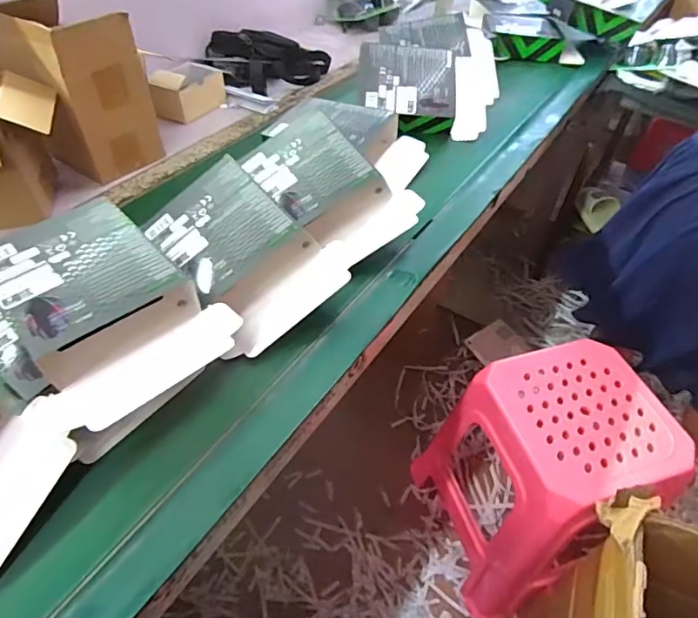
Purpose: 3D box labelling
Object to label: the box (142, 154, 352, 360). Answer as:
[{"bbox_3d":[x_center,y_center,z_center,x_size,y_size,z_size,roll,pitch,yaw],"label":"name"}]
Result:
[{"bbox_3d":[-0.138,-0.076,0.620,0.192,0.088,0.247,-31,55,-28],"label":"box"}]

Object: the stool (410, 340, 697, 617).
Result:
[{"bbox_3d":[0.389,0.354,1.027,0.336,0.467,0.323,-15,49,-16],"label":"stool"}]

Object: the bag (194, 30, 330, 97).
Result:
[{"bbox_3d":[-0.181,-0.539,1.083,0.280,0.076,0.204,-1,47,-4],"label":"bag"}]

